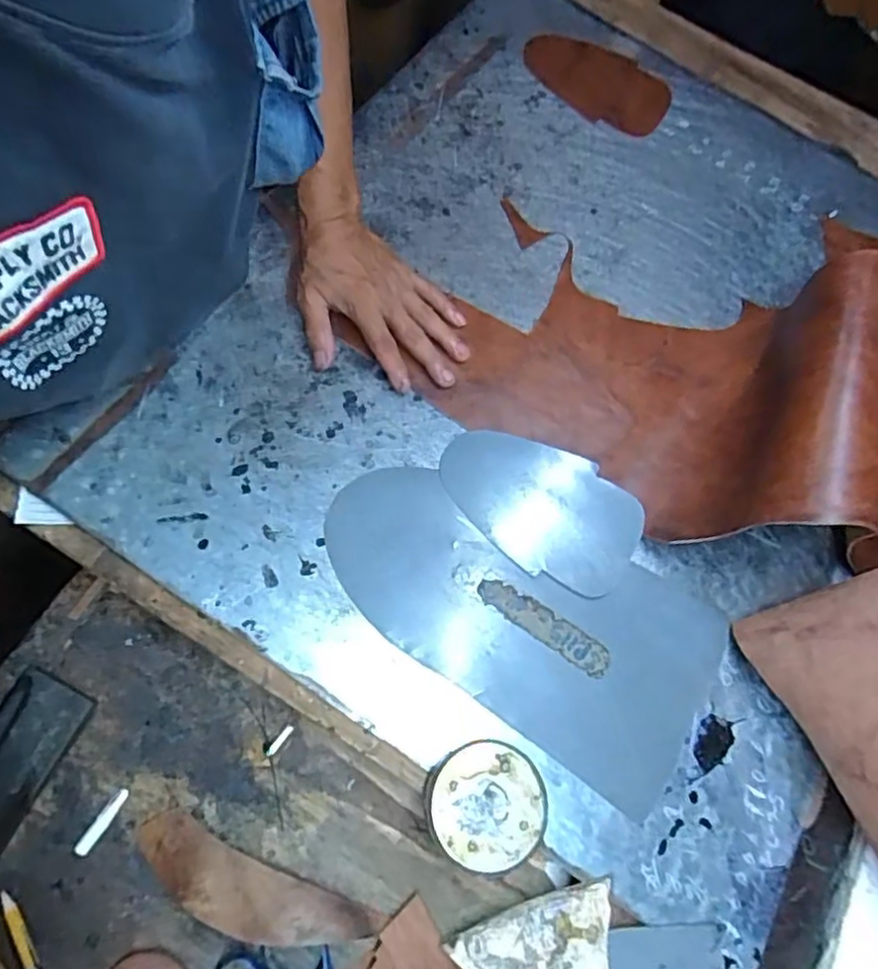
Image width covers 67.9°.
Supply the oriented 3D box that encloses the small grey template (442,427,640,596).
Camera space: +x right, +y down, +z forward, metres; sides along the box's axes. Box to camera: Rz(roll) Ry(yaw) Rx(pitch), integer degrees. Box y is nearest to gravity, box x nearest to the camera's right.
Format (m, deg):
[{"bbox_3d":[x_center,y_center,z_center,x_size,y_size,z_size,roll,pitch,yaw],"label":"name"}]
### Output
[{"bbox_3d":[0.078,0.018,0.521,0.162,0.006,0.102,18,71,4],"label":"small grey template"}]

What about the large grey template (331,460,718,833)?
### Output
[{"bbox_3d":[0.056,0.094,0.492,0.302,0.007,0.154,31,69,4],"label":"large grey template"}]

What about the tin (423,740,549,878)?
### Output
[{"bbox_3d":[0.030,0.211,0.429,0.076,0.032,0.075,2,67,-4],"label":"tin"}]

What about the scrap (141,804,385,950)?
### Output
[{"bbox_3d":[-0.120,0.259,0.413,0.160,0.026,0.041,25,67,6],"label":"scrap"}]

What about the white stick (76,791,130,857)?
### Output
[{"bbox_3d":[-0.218,0.218,0.422,0.008,0.007,0.041,28,69,9],"label":"white stick"}]

